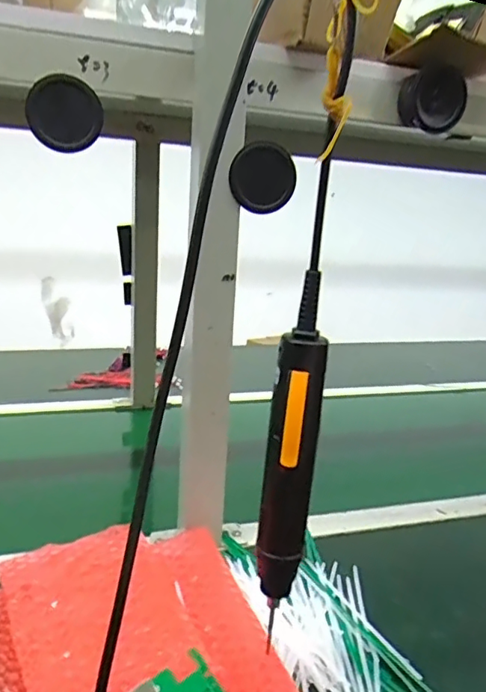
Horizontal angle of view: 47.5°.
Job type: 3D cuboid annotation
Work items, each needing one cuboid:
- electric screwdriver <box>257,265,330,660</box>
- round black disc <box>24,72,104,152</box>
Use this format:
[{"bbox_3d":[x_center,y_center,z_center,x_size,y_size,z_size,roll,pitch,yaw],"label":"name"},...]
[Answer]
[{"bbox_3d":[0.032,0.071,0.358,0.033,0.218,0.030,5,14,6],"label":"electric screwdriver"},{"bbox_3d":[-0.155,-0.203,0.482,0.063,0.059,0.018,2,14,-8],"label":"round black disc"}]

